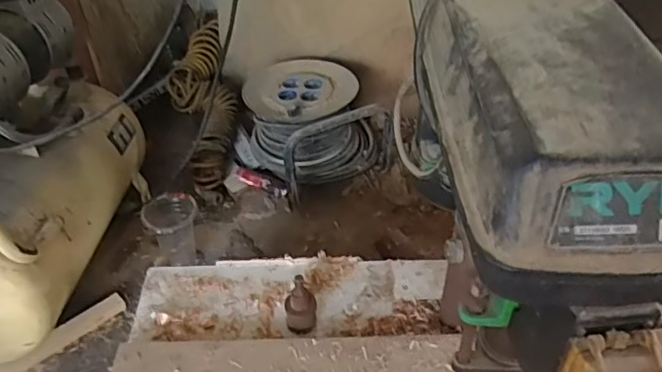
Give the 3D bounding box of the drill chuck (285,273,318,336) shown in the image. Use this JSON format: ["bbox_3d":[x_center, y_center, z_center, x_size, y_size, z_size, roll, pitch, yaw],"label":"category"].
[{"bbox_3d":[-0.034,0.129,0.632,0.033,0.079,0.027,-2,42,-2],"label":"drill chuck"}]

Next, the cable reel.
[{"bbox_3d":[-0.046,-0.131,1.157,0.220,0.156,0.279,-20,45,-21],"label":"cable reel"}]

